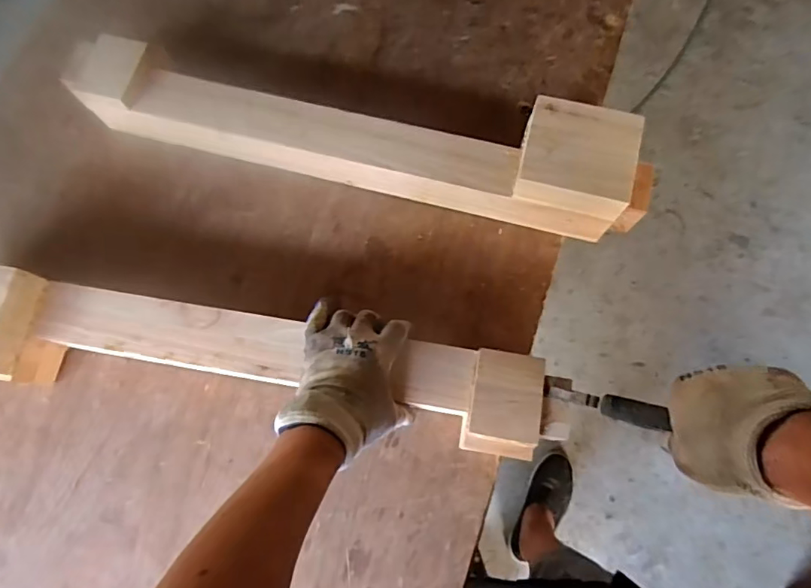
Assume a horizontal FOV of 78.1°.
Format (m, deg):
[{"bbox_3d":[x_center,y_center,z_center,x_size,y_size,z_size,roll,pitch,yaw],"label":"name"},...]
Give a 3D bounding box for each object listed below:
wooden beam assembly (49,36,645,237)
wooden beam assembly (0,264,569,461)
[{"bbox_3d":[-0.057,-0.194,0.609,0.697,0.110,0.121,13,75,4],"label":"wooden beam assembly"},{"bbox_3d":[-0.176,0.077,0.530,0.672,0.095,0.110,9,75,1],"label":"wooden beam assembly"}]

